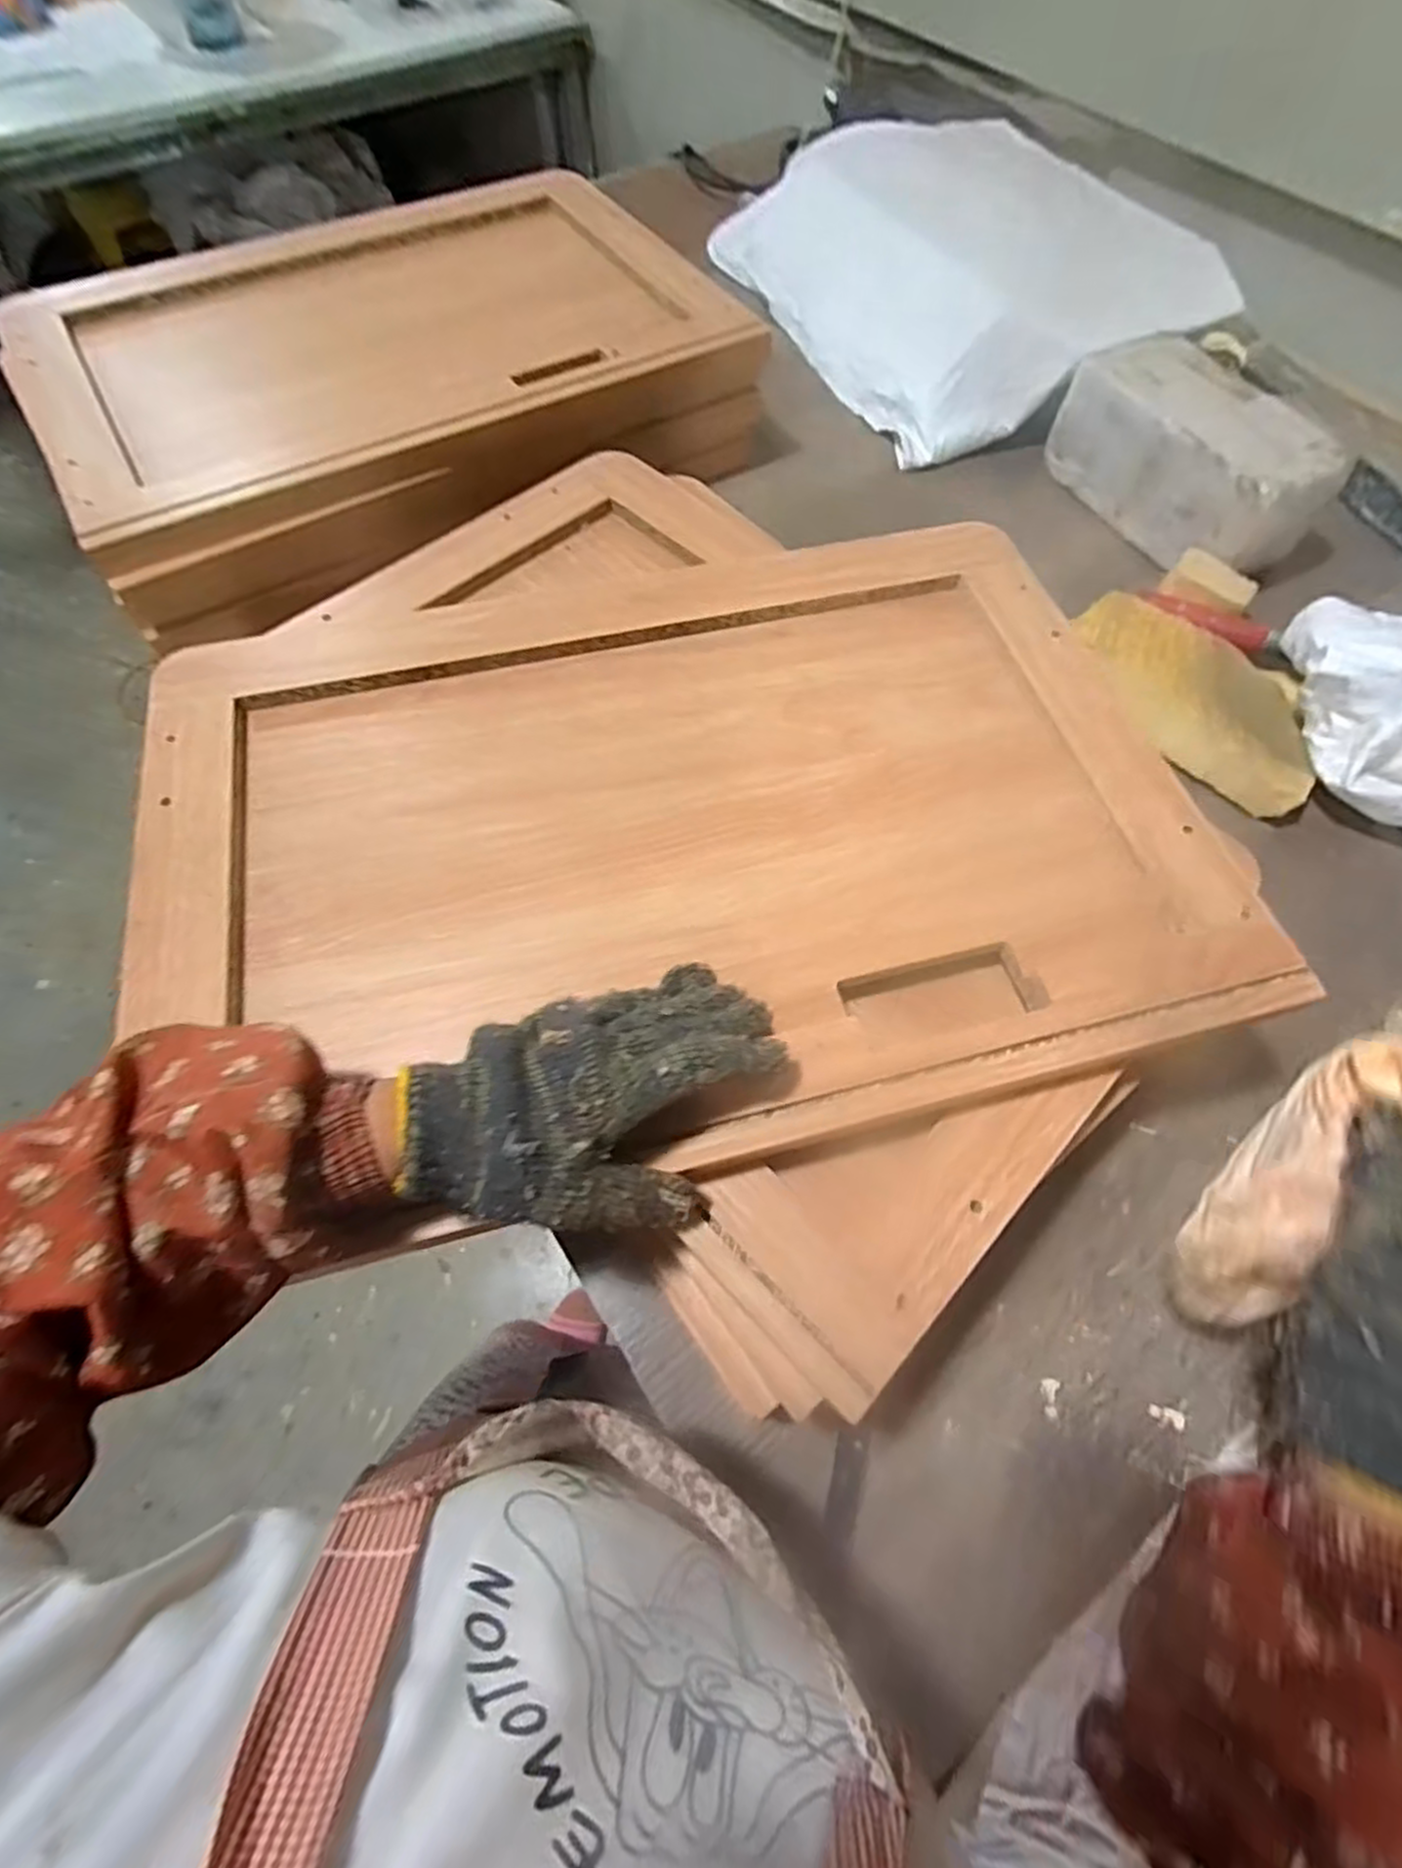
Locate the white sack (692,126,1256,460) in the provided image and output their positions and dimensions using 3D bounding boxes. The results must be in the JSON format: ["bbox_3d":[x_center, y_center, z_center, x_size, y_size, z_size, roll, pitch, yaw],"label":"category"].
[{"bbox_3d":[0.258,-0.760,0.820,0.344,0.124,0.552,-17,63,-9],"label":"white sack"}]

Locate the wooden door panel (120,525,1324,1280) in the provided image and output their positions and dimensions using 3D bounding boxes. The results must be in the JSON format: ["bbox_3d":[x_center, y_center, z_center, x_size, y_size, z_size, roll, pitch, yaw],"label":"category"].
[{"bbox_3d":[-0.013,-0.076,0.429,0.551,0.034,0.410,-12,65,-8],"label":"wooden door panel"}]

